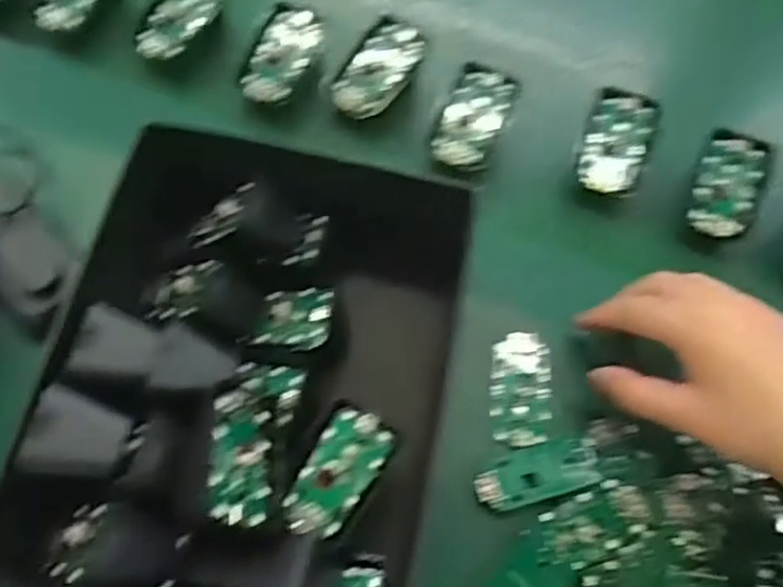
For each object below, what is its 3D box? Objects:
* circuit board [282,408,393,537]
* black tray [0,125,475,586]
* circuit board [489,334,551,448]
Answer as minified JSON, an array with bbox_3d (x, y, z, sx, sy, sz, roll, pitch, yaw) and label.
[{"bbox_3d":[-0.028,0.089,0.372,0.033,0.008,0.065,32,67,12],"label":"circuit board"},{"bbox_3d":[-0.061,0.038,0.384,0.193,0.073,0.256,12,64,3],"label":"black tray"},{"bbox_3d":[0.074,0.054,0.426,0.034,0.011,0.064,6,64,0],"label":"circuit board"}]

